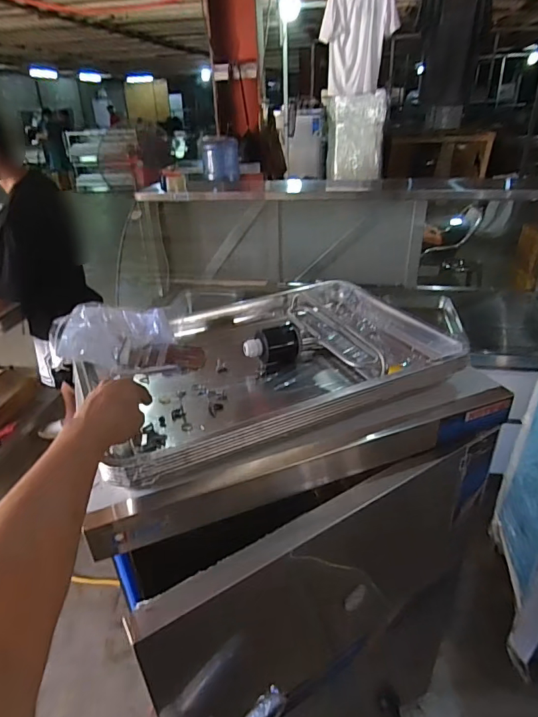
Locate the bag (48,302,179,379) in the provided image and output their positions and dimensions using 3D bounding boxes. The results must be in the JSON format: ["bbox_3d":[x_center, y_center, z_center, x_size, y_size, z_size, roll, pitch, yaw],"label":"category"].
[{"bbox_3d":[-0.274,-0.036,0.818,0.189,0.081,0.141,-4,30,-3],"label":"bag"}]

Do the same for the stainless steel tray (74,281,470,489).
[{"bbox_3d":[-0.007,-0.003,0.795,0.568,0.082,0.405,-15,32,-21],"label":"stainless steel tray"}]

